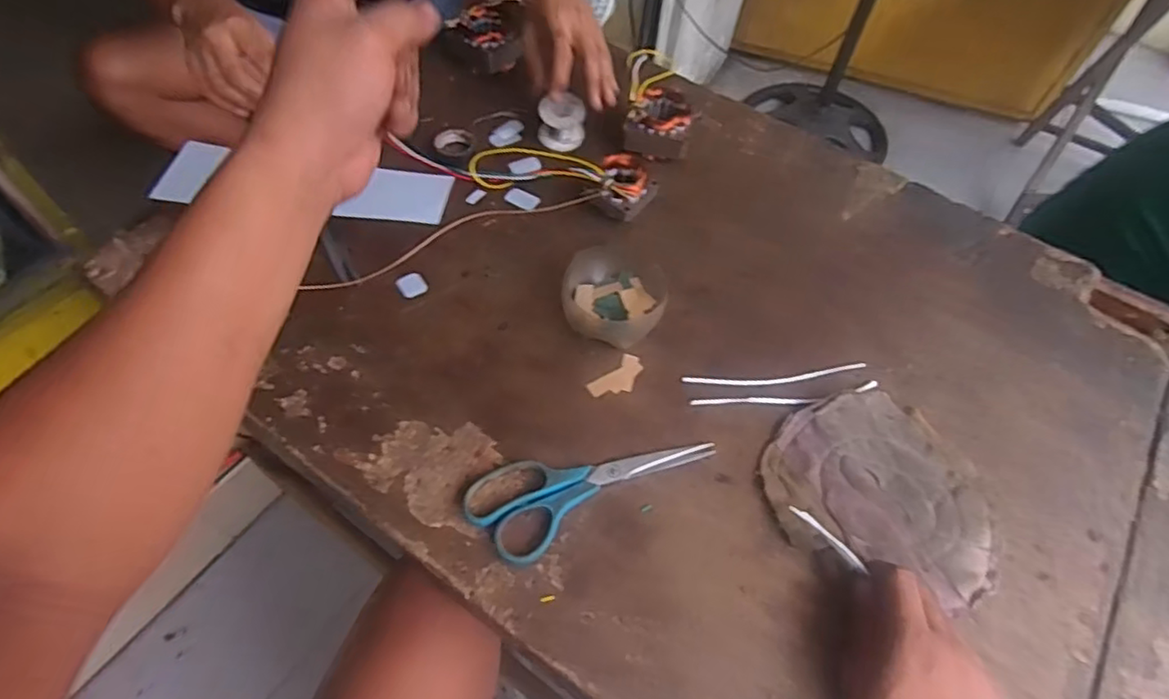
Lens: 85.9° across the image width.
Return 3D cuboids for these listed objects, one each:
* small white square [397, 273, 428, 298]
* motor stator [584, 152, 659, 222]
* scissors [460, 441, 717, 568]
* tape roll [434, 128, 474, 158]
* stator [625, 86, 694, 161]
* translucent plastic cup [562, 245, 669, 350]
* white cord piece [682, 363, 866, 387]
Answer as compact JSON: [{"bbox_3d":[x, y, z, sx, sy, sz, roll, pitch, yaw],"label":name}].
[{"bbox_3d":[-0.165,-0.062,0.602,0.026,0.005,0.027,-35,66,-22],"label":"small white square"},{"bbox_3d":[0.039,-0.169,0.653,0.053,0.039,0.060,32,62,16],"label":"motor stator"},{"bbox_3d":[0.004,0.096,0.502,0.195,0.014,0.077,-27,63,-18],"label":"scissors"},{"bbox_3d":[-0.147,-0.234,0.709,0.039,0.010,0.039,1,58,-2],"label":"tape roll"},{"bbox_3d":[0.088,-0.257,0.717,0.074,0.051,0.085,14,58,5],"label":"stator"},{"bbox_3d":[0.028,-0.049,0.578,0.093,0.046,0.091,12,58,4],"label":"translucent plastic cup"},{"bbox_3d":[0.174,0.024,0.565,0.171,0.004,0.016,-5,58,-6],"label":"white cord piece"}]

